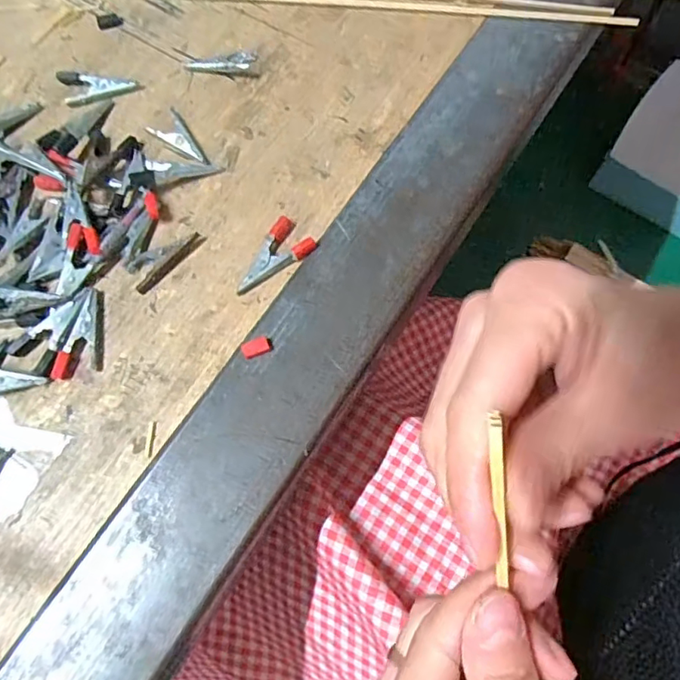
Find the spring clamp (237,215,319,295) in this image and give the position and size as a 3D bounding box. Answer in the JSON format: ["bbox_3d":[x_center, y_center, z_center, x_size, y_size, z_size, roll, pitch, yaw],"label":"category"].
[{"bbox_3d":[-0.036,-0.042,0.281,0.046,0.008,0.023,-43,77,-13],"label":"spring clamp"}]

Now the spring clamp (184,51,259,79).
[{"bbox_3d":[-0.071,-0.162,0.321,0.043,0.008,0.018,-7,72,-2],"label":"spring clamp"}]

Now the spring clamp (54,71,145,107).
[{"bbox_3d":[-0.140,-0.151,0.318,0.044,0.006,0.023,-18,72,-6],"label":"spring clamp"}]

